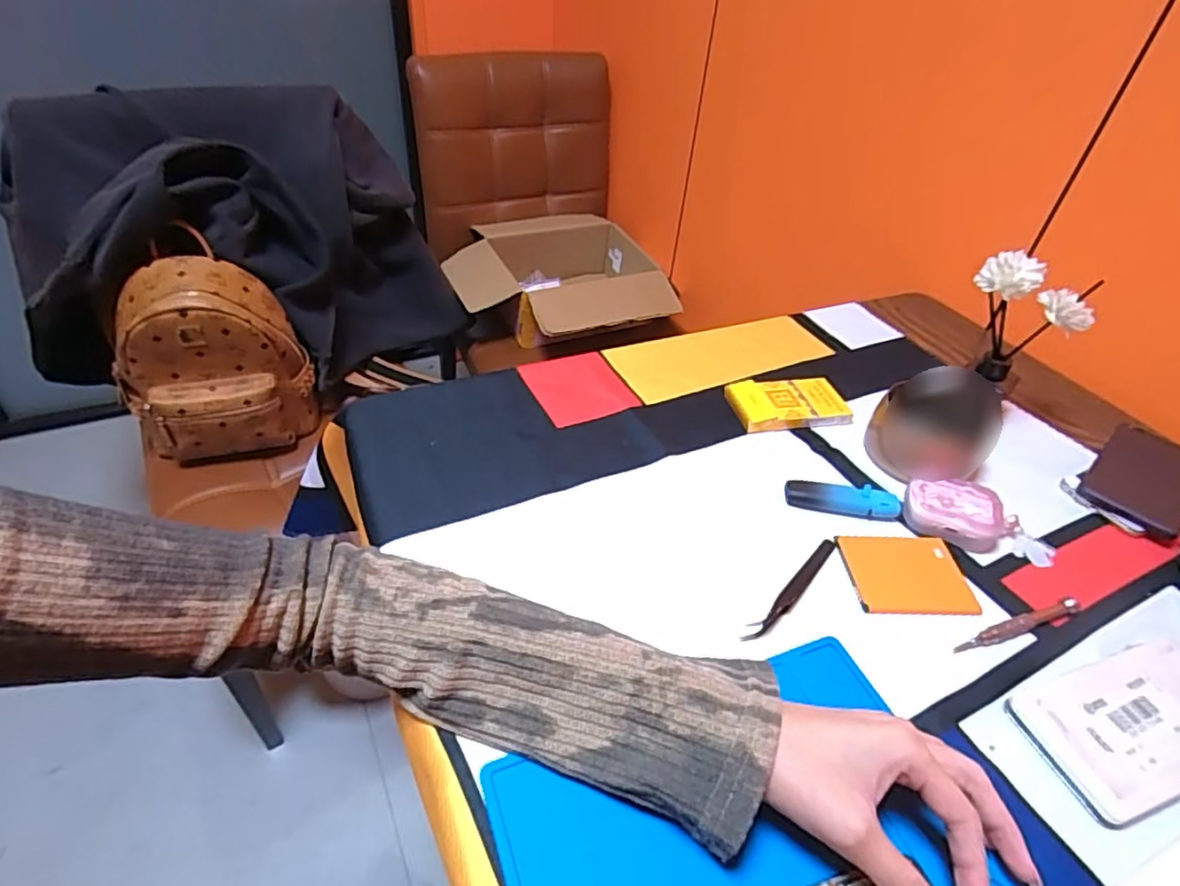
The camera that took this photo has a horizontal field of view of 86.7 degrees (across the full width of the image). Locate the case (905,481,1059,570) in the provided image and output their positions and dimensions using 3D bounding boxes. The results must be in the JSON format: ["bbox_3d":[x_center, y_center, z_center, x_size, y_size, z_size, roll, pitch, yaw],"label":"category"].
[{"bbox_3d":[0.290,0.055,0.465,0.107,0.030,0.043,11,41,6],"label":"case"}]

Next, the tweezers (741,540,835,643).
[{"bbox_3d":[0.137,0.096,0.416,0.012,0.013,0.120,34,48,29],"label":"tweezers"}]

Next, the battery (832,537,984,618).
[{"bbox_3d":[0.218,0.089,0.433,0.081,0.004,0.064,3,41,-4],"label":"battery"}]

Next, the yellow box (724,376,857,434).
[{"bbox_3d":[0.178,-0.034,0.564,0.106,0.016,0.059,-3,41,-11],"label":"yellow box"}]

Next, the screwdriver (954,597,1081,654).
[{"bbox_3d":[0.279,0.118,0.406,0.102,0.009,0.010,-11,43,-19],"label":"screwdriver"}]

